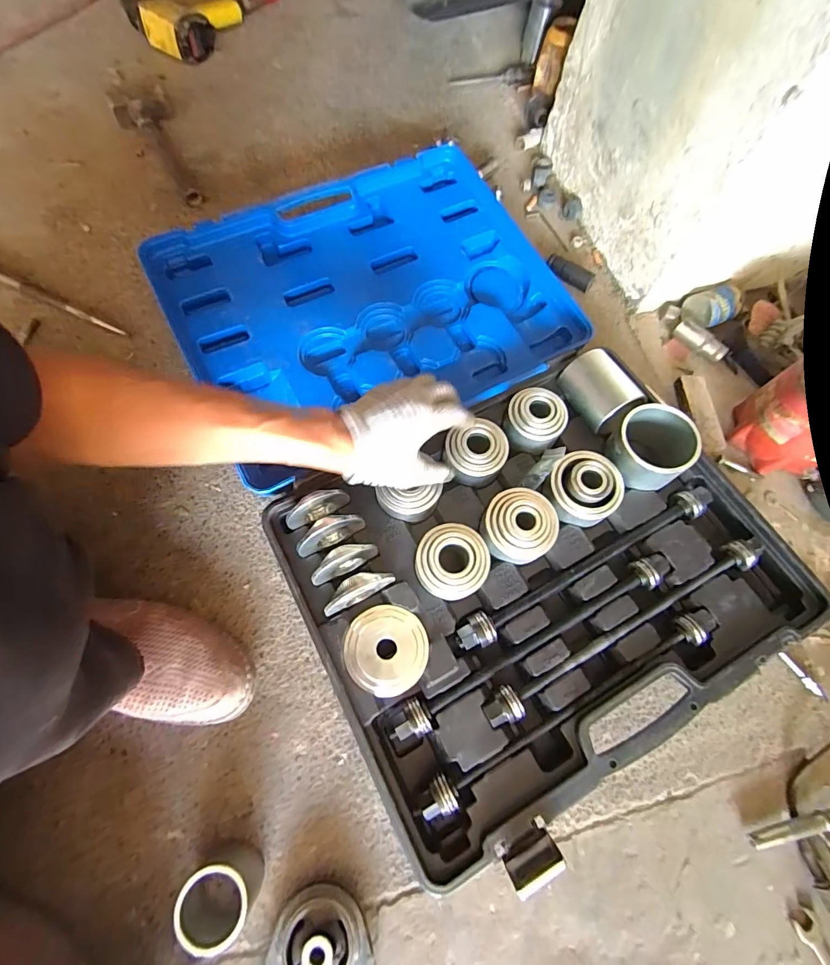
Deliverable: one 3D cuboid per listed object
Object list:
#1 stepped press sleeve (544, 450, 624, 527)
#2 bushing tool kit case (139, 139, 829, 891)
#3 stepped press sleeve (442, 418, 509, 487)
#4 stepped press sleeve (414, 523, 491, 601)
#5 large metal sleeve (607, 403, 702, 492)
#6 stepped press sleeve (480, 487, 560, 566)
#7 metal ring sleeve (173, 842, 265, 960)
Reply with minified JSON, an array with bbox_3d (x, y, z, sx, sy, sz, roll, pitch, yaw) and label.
[{"bbox_3d":[0.190,0.005,0.503,0.081,0.044,0.081,-5,69,-2],"label":"stepped press sleeve"},{"bbox_3d":[0.044,-0.074,0.544,0.508,0.076,0.834,-25,72,-13],"label":"bushing tool kit case"},{"bbox_3d":[0.072,-0.030,0.518,0.074,0.057,0.064,-17,72,-8],"label":"stepped press sleeve"},{"bbox_3d":[0.039,0.084,0.471,0.077,0.037,0.079,-6,69,-2],"label":"stepped press sleeve"},{"bbox_3d":[0.274,-0.042,0.512,0.083,0.060,0.084,1,68,-4],"label":"large metal sleeve"},{"bbox_3d":[0.118,0.049,0.490,0.076,0.054,0.077,1,68,-4],"label":"stepped press sleeve"},{"bbox_3d":[-0.167,0.357,0.382,0.057,0.059,0.060,22,69,6],"label":"metal ring sleeve"}]

